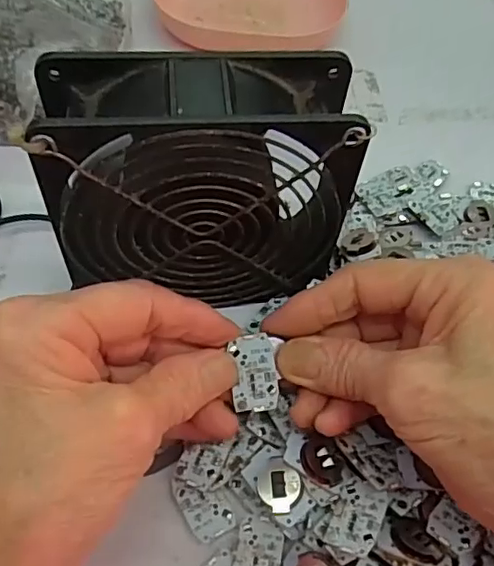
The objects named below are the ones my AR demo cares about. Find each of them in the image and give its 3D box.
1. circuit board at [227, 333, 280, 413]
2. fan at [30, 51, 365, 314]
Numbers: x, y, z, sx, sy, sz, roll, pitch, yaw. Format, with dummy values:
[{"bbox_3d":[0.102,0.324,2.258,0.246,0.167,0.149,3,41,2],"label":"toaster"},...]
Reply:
[{"bbox_3d":[0.003,0.035,0.221,0.017,0.004,0.028,-4,87,-8],"label":"circuit board"},{"bbox_3d":[-0.019,-0.034,0.244,0.117,0.117,0.046,-2,58,-5],"label":"fan"}]

